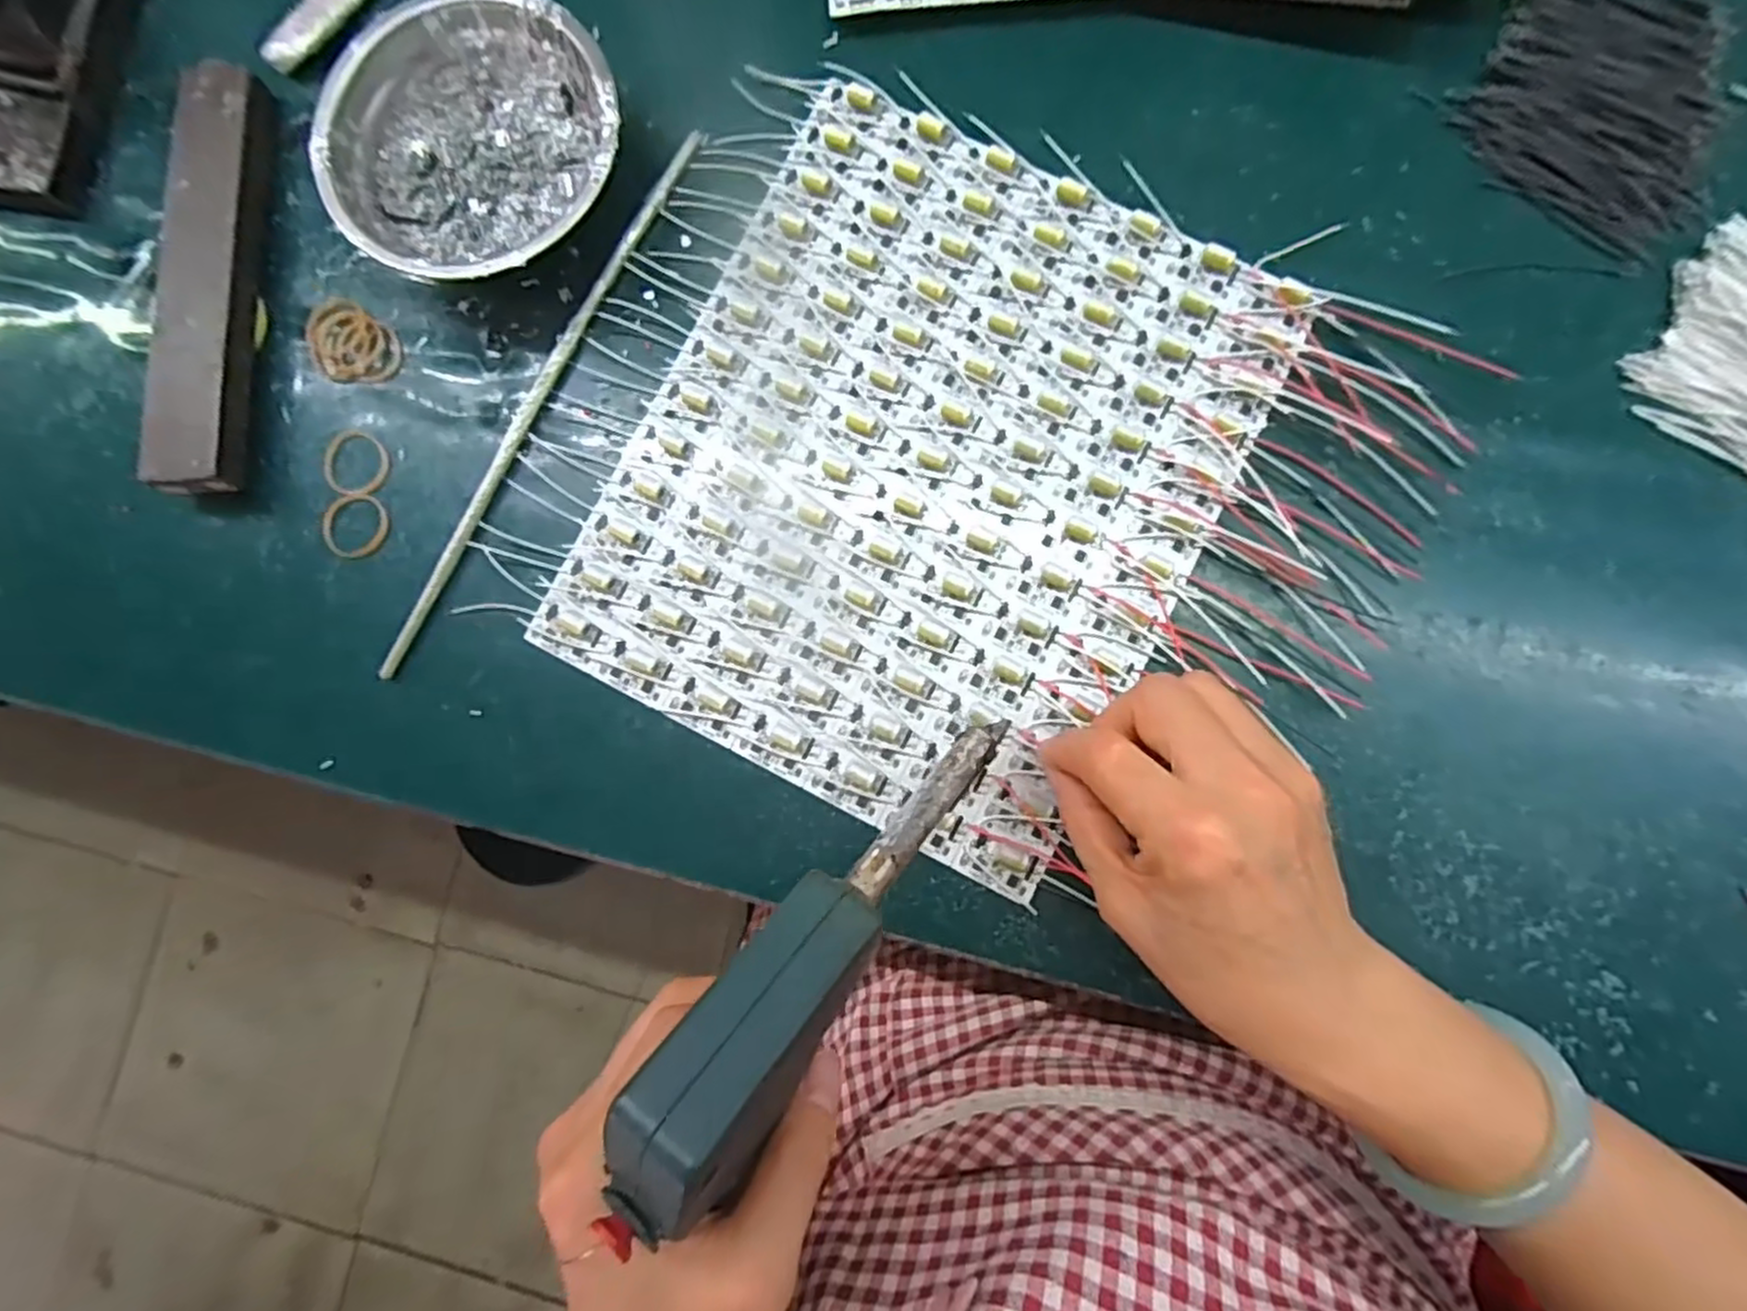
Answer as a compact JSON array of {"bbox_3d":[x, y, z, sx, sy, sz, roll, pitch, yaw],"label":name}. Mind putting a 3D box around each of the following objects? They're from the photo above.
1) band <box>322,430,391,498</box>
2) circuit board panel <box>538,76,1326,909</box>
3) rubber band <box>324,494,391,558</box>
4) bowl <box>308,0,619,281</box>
[{"bbox_3d":[-0.236,-0.087,0.337,0.030,0.004,0.029,0,84,3],"label":"band"},{"bbox_3d":[0.021,-0.081,0.319,0.237,0.008,0.284,27,86,5],"label":"circuit board panel"},{"bbox_3d":[-0.233,-0.058,0.333,0.028,0.004,0.029,1,85,-6],"label":"rubber band"},{"bbox_3d":[-0.171,-0.220,0.326,0.122,0.039,0.128,0,84,3],"label":"bowl"}]

